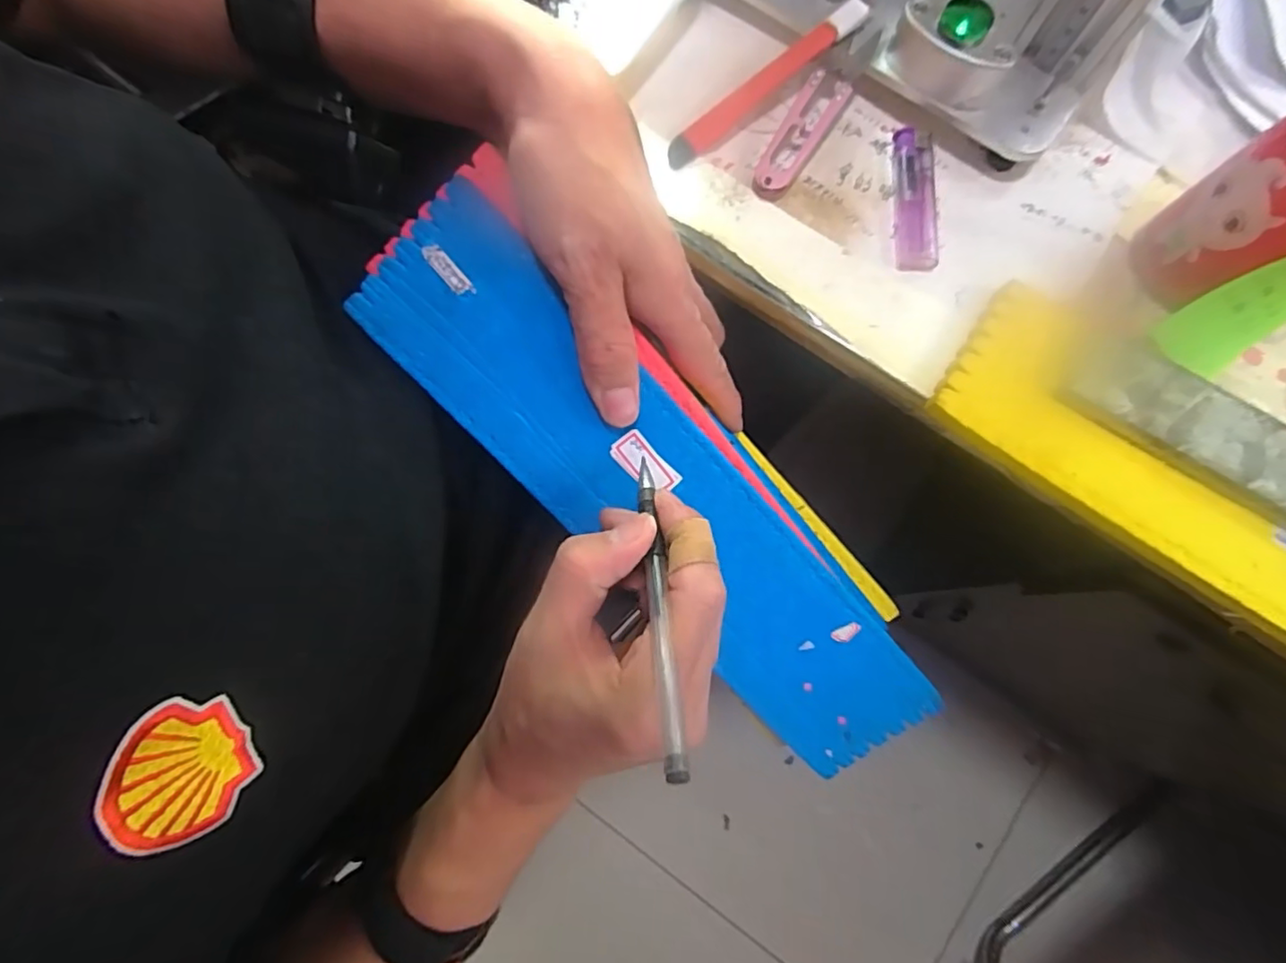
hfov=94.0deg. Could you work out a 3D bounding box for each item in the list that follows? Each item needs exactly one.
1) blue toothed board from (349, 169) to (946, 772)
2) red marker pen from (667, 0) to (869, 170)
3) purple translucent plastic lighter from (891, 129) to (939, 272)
[{"bbox_3d":[0.011,0.019,0.289,0.078,0.004,0.335,-42,101,13],"label":"blue toothed board"},{"bbox_3d":[0.062,-0.205,0.313,0.119,0.011,0.016,-35,80,10],"label":"red marker pen"},{"bbox_3d":[0.139,-0.143,0.305,0.020,0.010,0.073,3,79,1],"label":"purple translucent plastic lighter"}]

